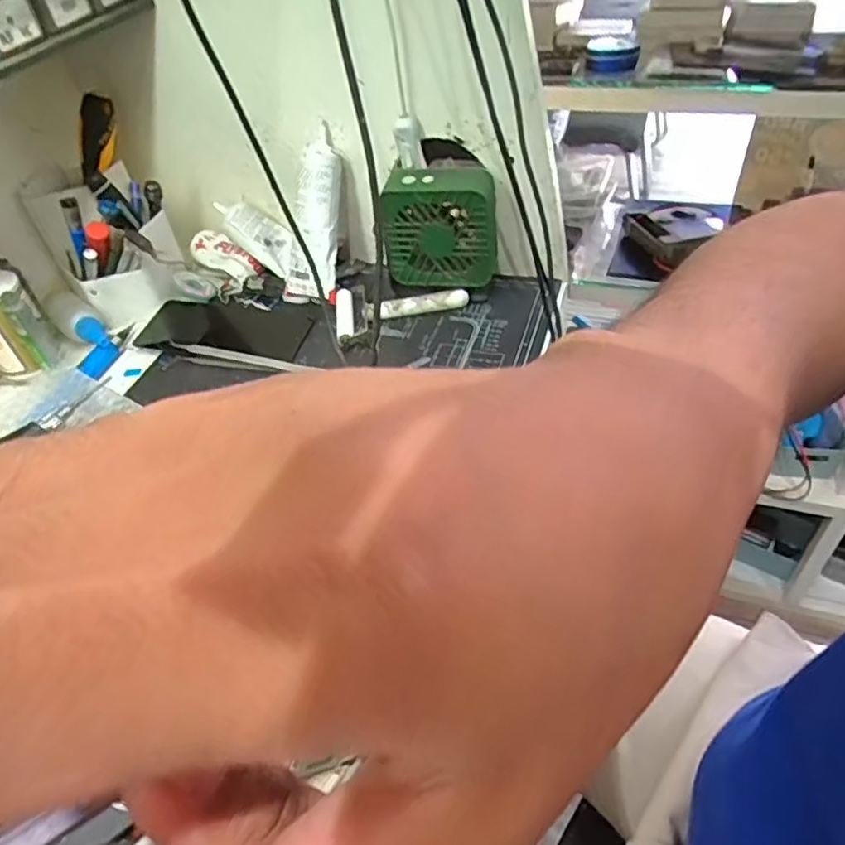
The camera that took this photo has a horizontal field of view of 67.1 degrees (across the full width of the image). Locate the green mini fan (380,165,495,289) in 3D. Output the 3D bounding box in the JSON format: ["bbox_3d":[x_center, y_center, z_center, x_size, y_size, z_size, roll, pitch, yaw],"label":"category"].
[{"bbox_3d":[0.019,-0.172,0.575,0.097,0.110,0.043,5,47,12],"label":"green mini fan"}]

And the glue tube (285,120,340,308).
[{"bbox_3d":[-0.098,-0.186,0.590,0.044,0.152,0.026,24,27,27],"label":"glue tube"}]

